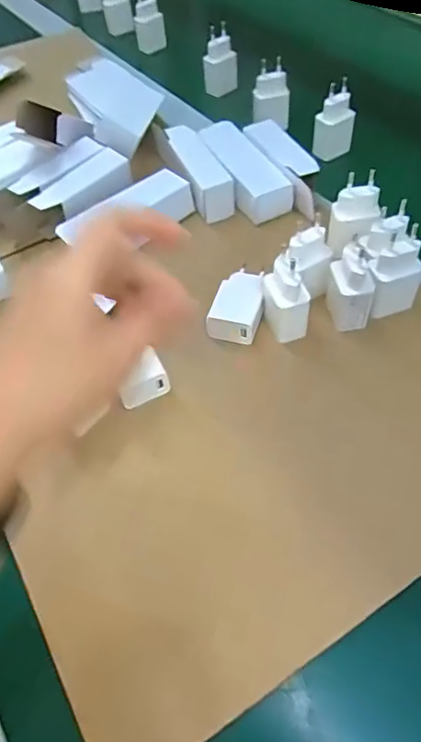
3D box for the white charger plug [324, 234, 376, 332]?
[{"bbox_3d":[0.113,-0.070,0.414,0.030,0.070,0.039,-1,55,3],"label":"white charger plug"}]

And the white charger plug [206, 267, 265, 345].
[{"bbox_3d":[0.026,-0.057,0.443,0.040,0.024,0.073,14,57,13],"label":"white charger plug"}]

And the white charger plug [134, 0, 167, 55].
[{"bbox_3d":[-0.093,-0.530,0.785,0.044,0.079,0.022,-2,55,3],"label":"white charger plug"}]

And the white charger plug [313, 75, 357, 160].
[{"bbox_3d":[0.139,-0.277,0.578,0.039,0.073,0.026,-24,57,-12],"label":"white charger plug"}]

